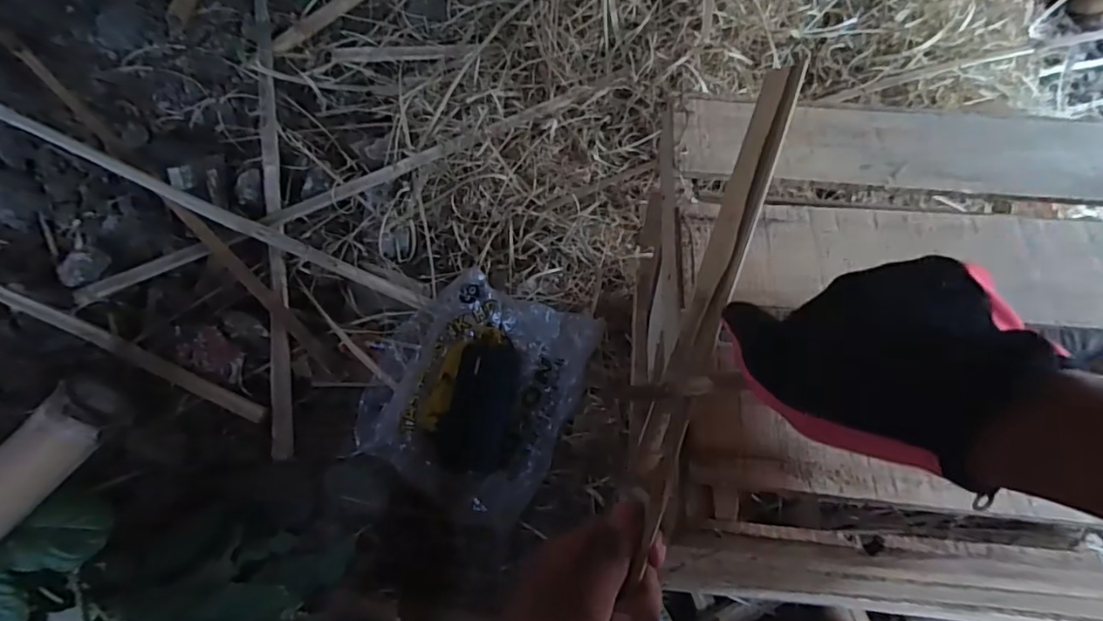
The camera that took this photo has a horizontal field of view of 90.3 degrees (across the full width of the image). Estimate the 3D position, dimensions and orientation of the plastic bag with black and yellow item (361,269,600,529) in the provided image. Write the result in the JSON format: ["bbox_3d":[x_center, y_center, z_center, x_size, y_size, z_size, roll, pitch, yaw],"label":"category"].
[{"bbox_3d":[-0.107,0.101,0.719,0.267,0.062,0.281,23,67,12],"label":"plastic bag with black and yellow item"}]

